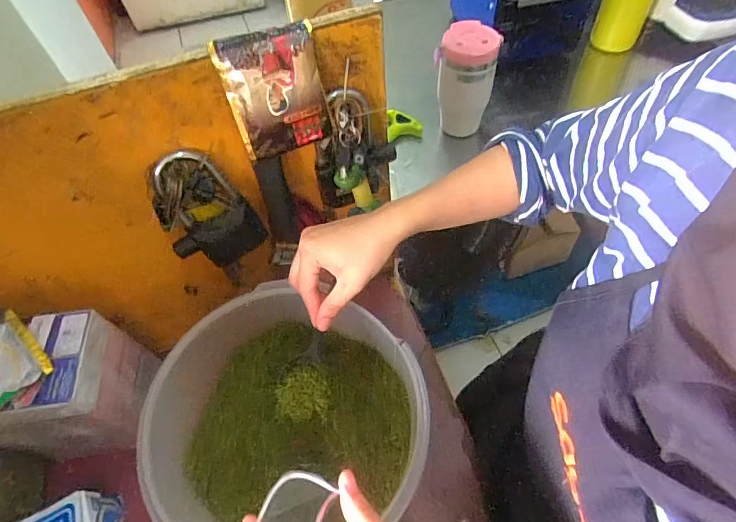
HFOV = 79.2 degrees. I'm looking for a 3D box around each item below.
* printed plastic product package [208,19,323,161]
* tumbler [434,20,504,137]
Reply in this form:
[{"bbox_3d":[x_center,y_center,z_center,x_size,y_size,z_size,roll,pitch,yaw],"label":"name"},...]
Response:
[{"bbox_3d":[-0.083,-0.149,0.399,0.082,0.102,0.015,-16,35,-7],"label":"printed plastic product package"},{"bbox_3d":[0.164,-0.304,0.761,0.094,0.164,0.088,-2,56,3],"label":"tumbler"}]

